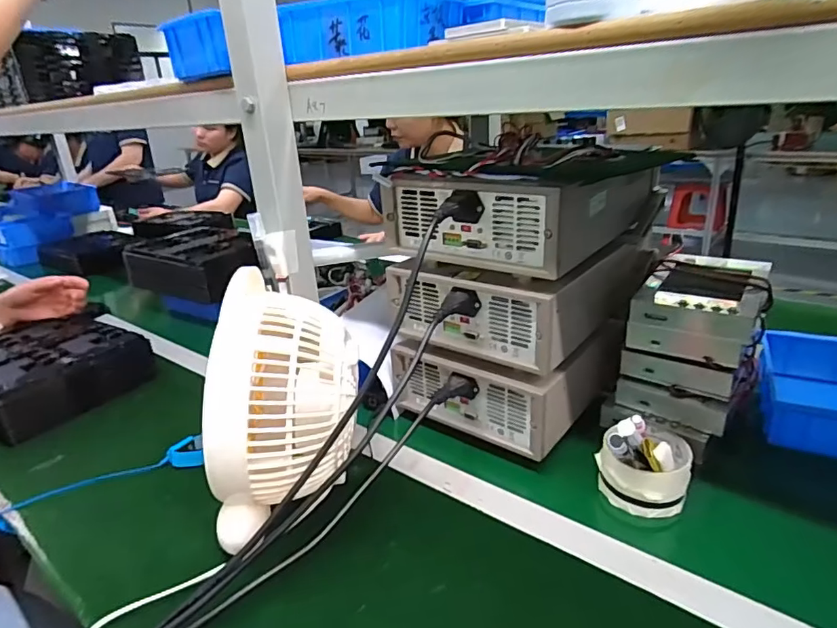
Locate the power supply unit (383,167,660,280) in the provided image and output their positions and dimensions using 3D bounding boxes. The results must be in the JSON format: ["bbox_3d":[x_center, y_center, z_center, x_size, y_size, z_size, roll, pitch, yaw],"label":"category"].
[{"bbox_3d":[0.144,-0.144,0.647,0.219,0.092,0.348,15,29,37],"label":"power supply unit"}]

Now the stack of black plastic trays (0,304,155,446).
[{"bbox_3d":[-0.606,0.089,0.835,0.287,0.082,0.226,12,28,33],"label":"stack of black plastic trays"}]

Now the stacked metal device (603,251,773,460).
[{"bbox_3d":[0.348,0.036,0.654,0.135,0.160,0.229,17,31,40],"label":"stacked metal device"}]

